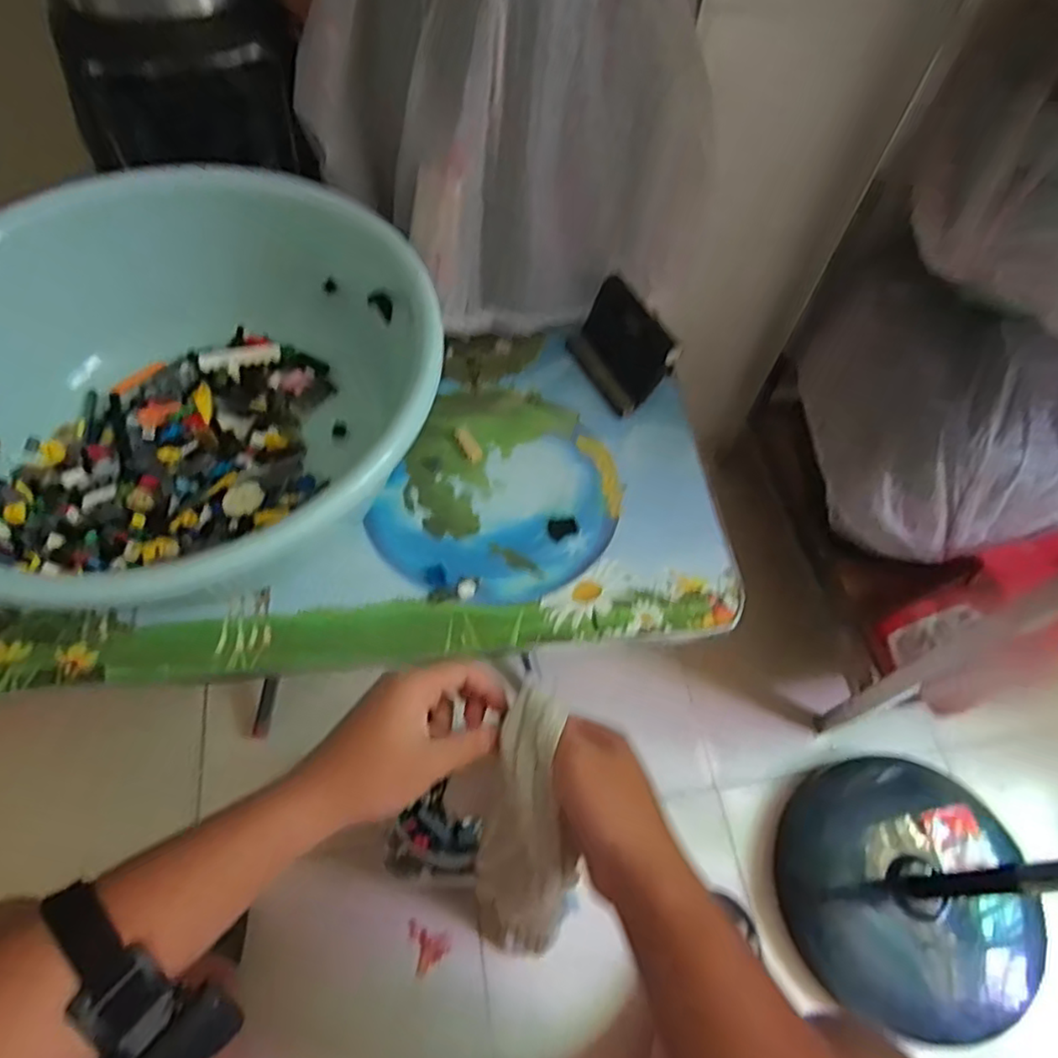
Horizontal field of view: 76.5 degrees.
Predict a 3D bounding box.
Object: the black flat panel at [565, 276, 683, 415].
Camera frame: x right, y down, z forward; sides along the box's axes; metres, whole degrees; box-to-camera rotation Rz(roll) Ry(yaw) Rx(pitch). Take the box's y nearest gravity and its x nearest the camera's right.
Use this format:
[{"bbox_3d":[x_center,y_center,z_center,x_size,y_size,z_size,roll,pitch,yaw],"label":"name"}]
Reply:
[{"bbox_3d":[0.082,-0.160,0.592,0.013,0.082,0.106,-5,51,-40],"label":"black flat panel"}]

